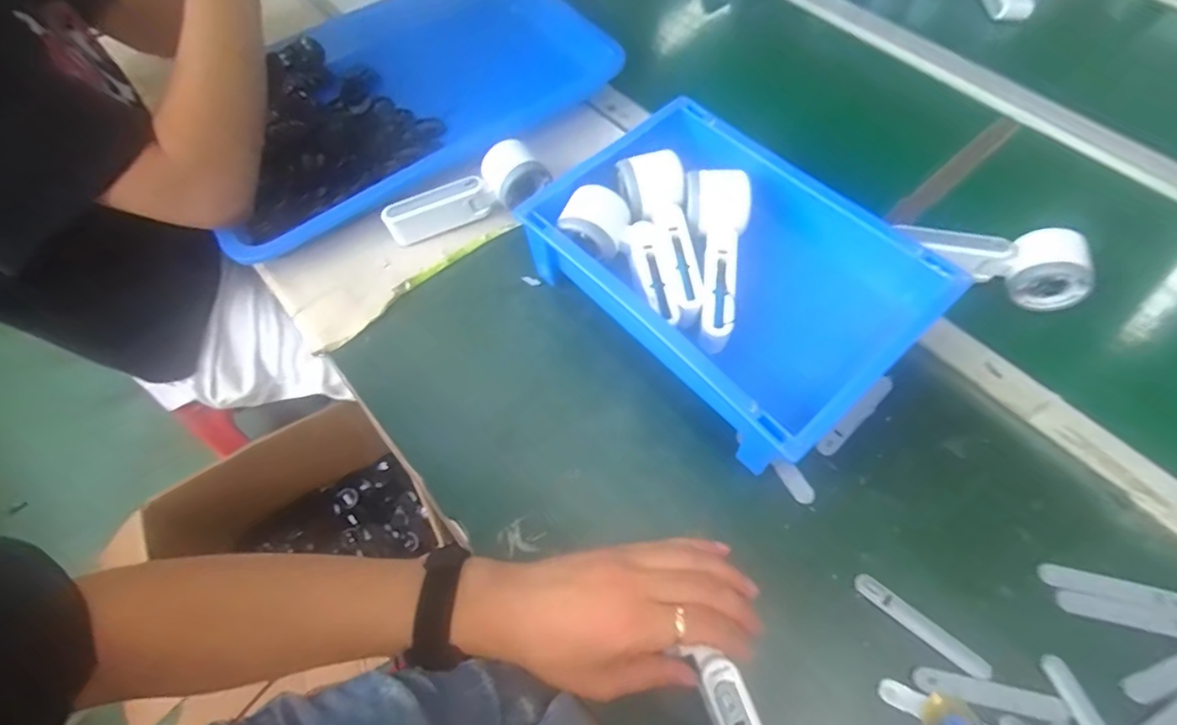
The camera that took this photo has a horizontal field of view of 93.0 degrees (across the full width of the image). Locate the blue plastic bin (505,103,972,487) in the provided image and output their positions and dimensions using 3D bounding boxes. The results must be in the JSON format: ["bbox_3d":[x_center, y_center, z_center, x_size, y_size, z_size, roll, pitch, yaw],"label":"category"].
[{"bbox_3d":[0.117,-0.076,0.487,0.215,0.098,0.302,-38,65,-19],"label":"blue plastic bin"}]

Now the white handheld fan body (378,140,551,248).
[{"bbox_3d":[-0.123,-0.168,0.567,0.164,0.042,0.056,-24,60,2],"label":"white handheld fan body"}]

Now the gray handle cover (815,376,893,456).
[{"bbox_3d":[0.221,0.044,0.460,0.093,0.006,0.015,-38,65,-19],"label":"gray handle cover"}]

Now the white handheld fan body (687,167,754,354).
[{"bbox_3d":[0.110,-0.091,0.469,0.056,0.035,0.157,4,73,5],"label":"white handheld fan body"}]

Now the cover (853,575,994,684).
[{"bbox_3d":[0.232,0.183,0.388,0.094,0.004,0.016,35,66,21],"label":"cover"}]

